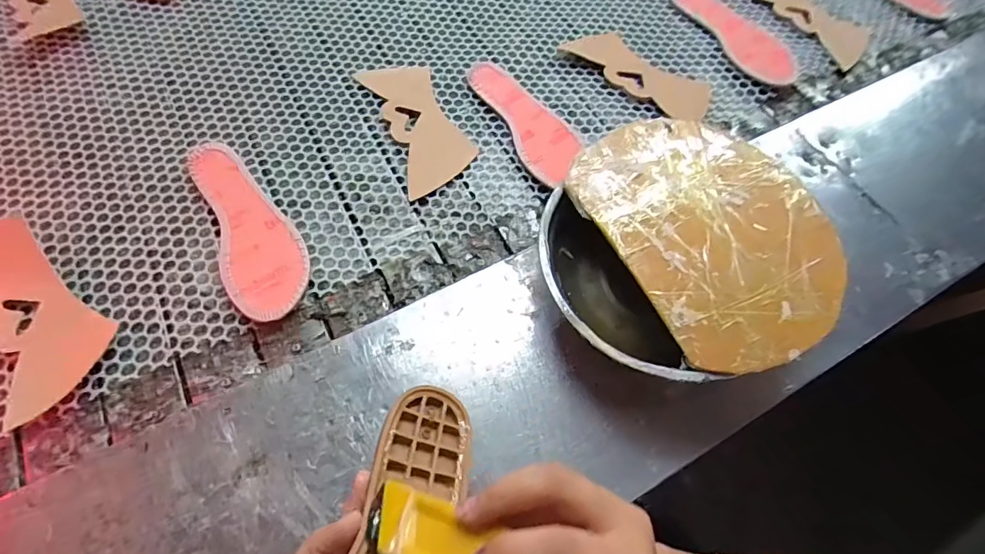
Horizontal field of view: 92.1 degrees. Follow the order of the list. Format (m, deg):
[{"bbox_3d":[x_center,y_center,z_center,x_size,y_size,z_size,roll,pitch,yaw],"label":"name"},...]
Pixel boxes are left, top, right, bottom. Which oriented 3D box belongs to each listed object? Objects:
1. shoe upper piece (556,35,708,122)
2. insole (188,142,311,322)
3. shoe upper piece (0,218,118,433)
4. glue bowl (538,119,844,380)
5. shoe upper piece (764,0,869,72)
[{"bbox_3d":[0.195,-0.275,0.631,0.203,0.016,0.083,39,68,14],"label":"shoe upper piece"},{"bbox_3d":[-0.254,-0.060,0.495,0.078,0.011,0.235,-24,68,-15],"label":"insole"},{"bbox_3d":[-0.439,0.024,0.450,0.094,0.008,0.220,-36,72,-19],"label":"shoe upper piece"},{"bbox_3d":[0.164,-0.020,0.438,0.242,0.082,0.231,1,63,-2],"label":"glue bowl"},{"bbox_3d":[0.467,-0.393,0.702,0.104,0.015,0.212,-33,71,-17],"label":"shoe upper piece"}]

